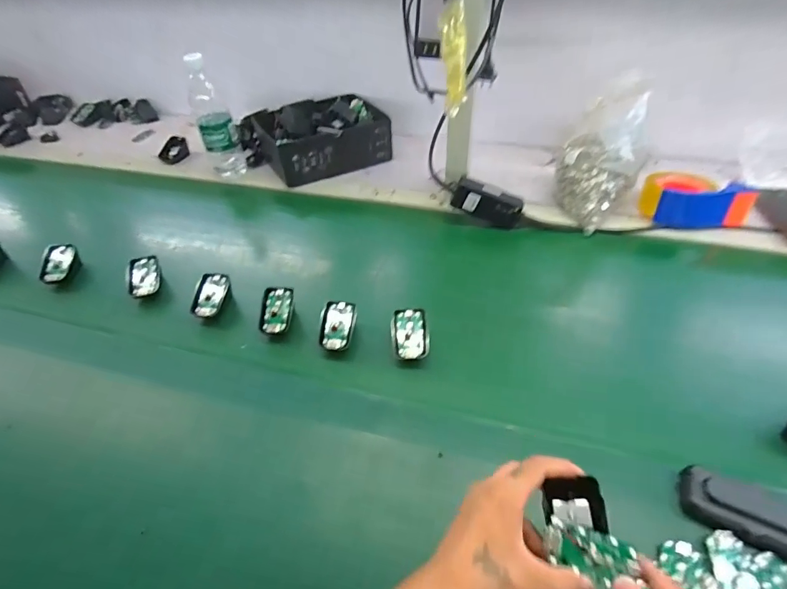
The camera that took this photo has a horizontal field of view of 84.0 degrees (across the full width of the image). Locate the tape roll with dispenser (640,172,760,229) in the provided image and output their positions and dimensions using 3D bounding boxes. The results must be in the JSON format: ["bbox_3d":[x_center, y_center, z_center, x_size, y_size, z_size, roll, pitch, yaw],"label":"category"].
[{"bbox_3d":[0.497,-0.152,0.721,0.152,0.072,0.086,13,47,15],"label":"tape roll with dispenser"}]

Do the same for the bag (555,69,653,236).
[{"bbox_3d":[0.334,-0.218,0.711,0.109,0.199,0.099,34,56,31],"label":"bag"}]

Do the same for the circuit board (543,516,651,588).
[{"bbox_3d":[0.144,0.188,0.316,0.066,0.005,0.032,13,68,15],"label":"circuit board"}]

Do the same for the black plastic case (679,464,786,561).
[{"bbox_3d":[0.325,0.200,0.398,0.105,0.023,0.048,21,50,21],"label":"black plastic case"}]

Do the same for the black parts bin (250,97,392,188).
[{"bbox_3d":[-0.142,-0.336,0.923,0.254,0.085,0.179,-22,48,-18],"label":"black parts bin"}]

